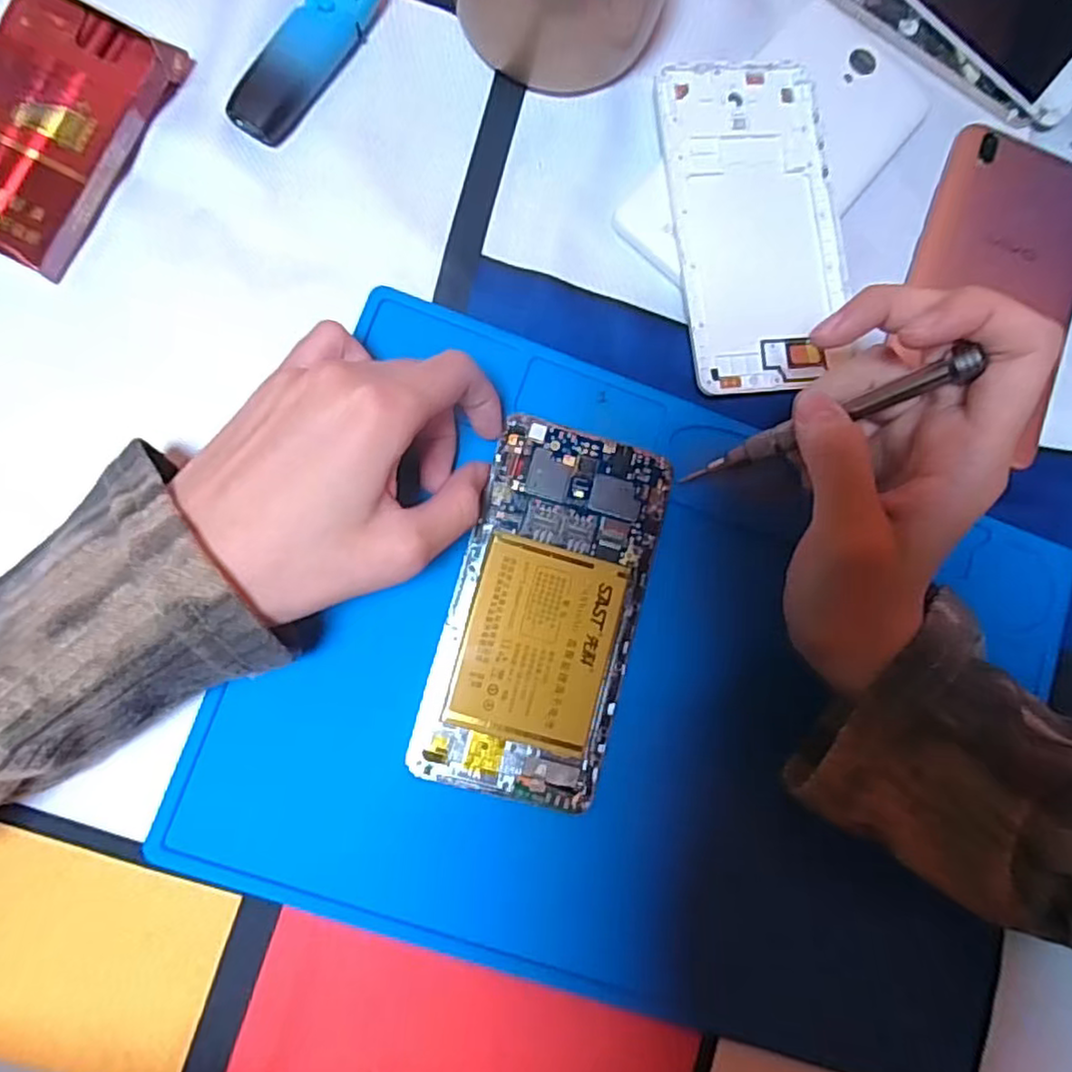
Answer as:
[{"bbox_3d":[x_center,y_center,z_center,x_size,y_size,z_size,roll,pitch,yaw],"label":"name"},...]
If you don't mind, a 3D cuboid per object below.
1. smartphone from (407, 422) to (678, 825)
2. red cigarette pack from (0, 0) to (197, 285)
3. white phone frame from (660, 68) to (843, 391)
[{"bbox_3d":[0.005,0.028,0.260,0.071,0.006,0.140,16,82,-5],"label":"smartphone"},{"bbox_3d":[-0.184,-0.153,0.255,0.056,0.019,0.099,24,81,-4],"label":"red cigarette pack"},{"bbox_3d":[0.092,-0.131,0.290,0.069,0.011,0.141,-5,84,-8],"label":"white phone frame"}]

